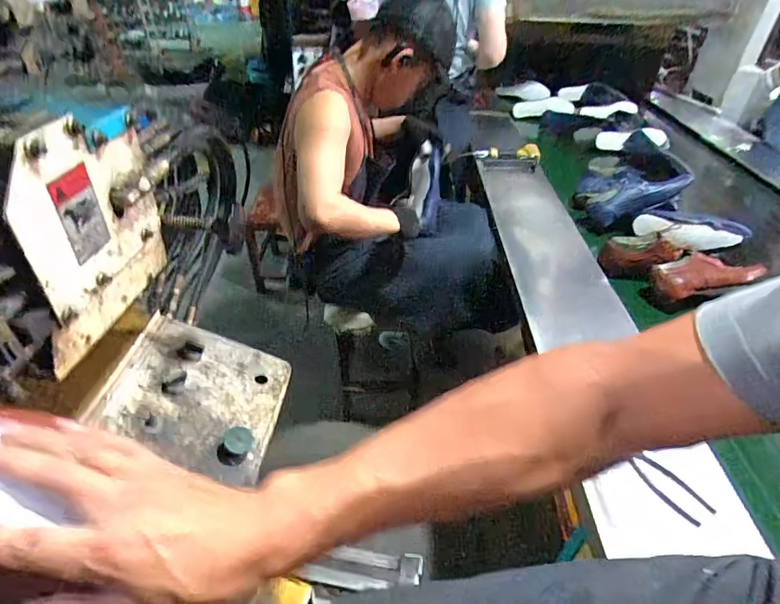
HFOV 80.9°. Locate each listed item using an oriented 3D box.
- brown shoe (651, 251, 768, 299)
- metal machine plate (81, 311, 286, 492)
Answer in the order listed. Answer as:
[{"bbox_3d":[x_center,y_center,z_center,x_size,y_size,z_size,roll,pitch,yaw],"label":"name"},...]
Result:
[{"bbox_3d":[0.735,-0.055,1.060,0.261,0.075,0.090,-1,40,-4],"label":"brown shoe"},{"bbox_3d":[-0.272,0.125,0.664,0.232,0.032,0.215,25,37,-12],"label":"metal machine plate"}]

